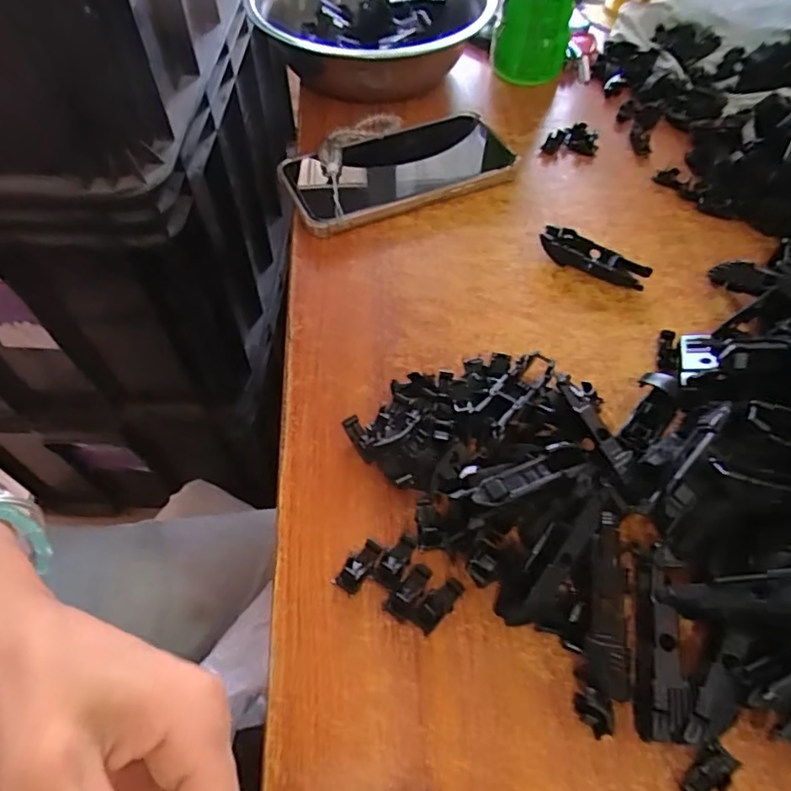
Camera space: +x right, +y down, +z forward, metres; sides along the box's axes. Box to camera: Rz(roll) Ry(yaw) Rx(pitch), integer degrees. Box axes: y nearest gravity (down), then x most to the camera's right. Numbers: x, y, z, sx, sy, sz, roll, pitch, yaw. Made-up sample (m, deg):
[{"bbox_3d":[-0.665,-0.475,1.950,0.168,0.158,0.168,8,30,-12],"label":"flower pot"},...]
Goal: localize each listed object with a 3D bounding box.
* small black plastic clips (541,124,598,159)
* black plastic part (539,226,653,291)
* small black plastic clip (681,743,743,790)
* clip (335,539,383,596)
[{"bbox_3d":[0.140,-0.203,0.458,0.041,0.012,0.025,13,56,9],"label":"small black plastic clips"},{"bbox_3d":[0.129,-0.089,0.375,0.070,0.016,0.020,27,60,17],"label":"black plastic part"},{"bbox_3d":[0.121,0.148,0.223,0.025,0.007,0.012,-34,62,-21],"label":"small black plastic clip"},{"bbox_3d":[-0.017,0.079,0.267,0.011,0.007,0.025,30,60,19],"label":"clip"}]

